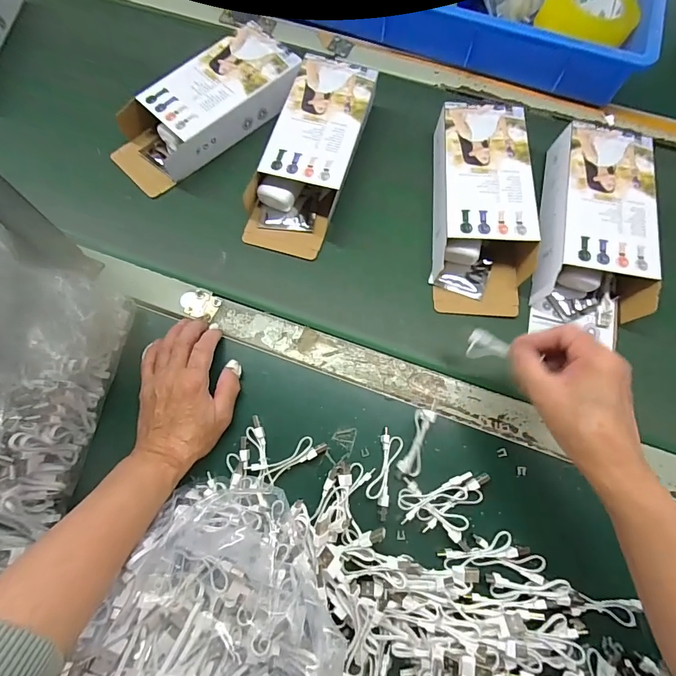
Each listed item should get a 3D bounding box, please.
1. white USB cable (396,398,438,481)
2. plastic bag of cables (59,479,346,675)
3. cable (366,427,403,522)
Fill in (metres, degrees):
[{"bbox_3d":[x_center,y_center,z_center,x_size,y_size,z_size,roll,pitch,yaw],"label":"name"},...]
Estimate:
[{"bbox_3d":[0.077,0.097,0.374,0.021,0.008,0.078,20,89,8],"label":"white USB cable"},{"bbox_3d":[-0.087,0.203,0.296,0.184,0.060,0.177,2,69,-1],"label":"plastic bag of cables"},{"bbox_3d":[0.044,0.127,0.372,0.022,0.010,0.078,16,70,5],"label":"cable"}]

